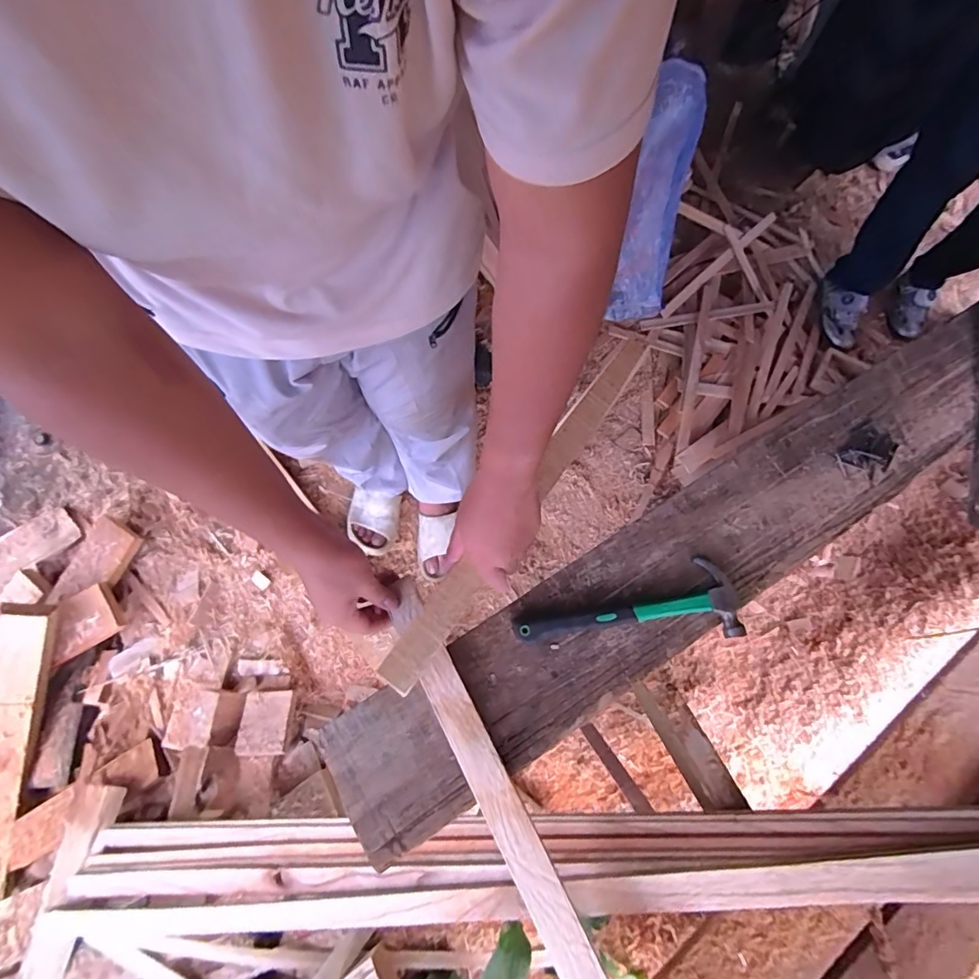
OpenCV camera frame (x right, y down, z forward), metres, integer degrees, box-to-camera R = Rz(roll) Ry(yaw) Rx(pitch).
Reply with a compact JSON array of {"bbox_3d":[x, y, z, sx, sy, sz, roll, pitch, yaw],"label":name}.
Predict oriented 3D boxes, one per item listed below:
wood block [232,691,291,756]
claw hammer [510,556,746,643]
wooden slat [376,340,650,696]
[{"bbox_3d":[-0.477,0.493,1.049,0.103,0.016,0.123,0,51,-6],"label":"wood block"},{"bbox_3d":[0.155,0.127,0.569,0.252,0.033,0.086,-1,71,-2],"label":"claw hammer"},{"bbox_3d":[0.057,-0.006,0.618,0.044,0.021,0.575,35,68,10],"label":"wooden slat"}]

